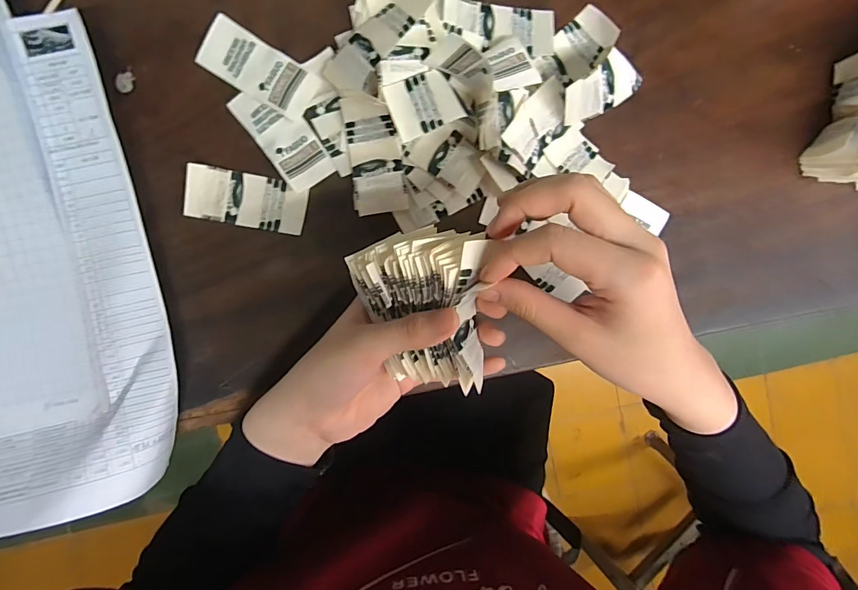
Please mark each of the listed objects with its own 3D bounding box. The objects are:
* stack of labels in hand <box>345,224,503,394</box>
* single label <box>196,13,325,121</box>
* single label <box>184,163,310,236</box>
[{"bbox_3d":[0.000,0.004,0.248,0.075,0.042,0.086,6,117,16],"label":"stack of labels in hand"},{"bbox_3d":[-0.112,-0.149,0.286,0.075,0.004,0.035,32,93,-4],"label":"single label"},{"bbox_3d":[-0.122,-0.064,0.290,0.077,0.006,0.035,10,94,-4],"label":"single label"}]

